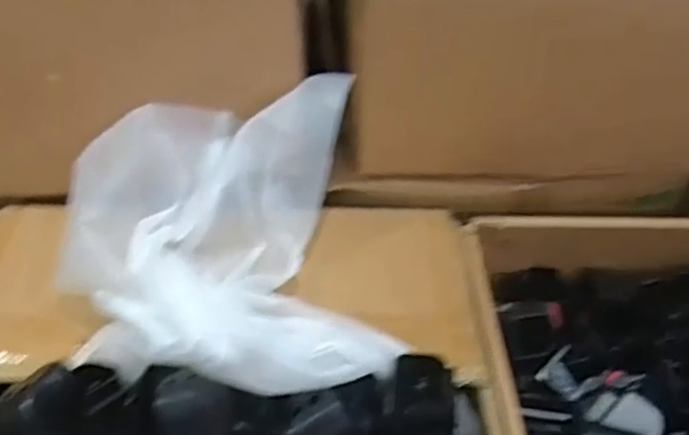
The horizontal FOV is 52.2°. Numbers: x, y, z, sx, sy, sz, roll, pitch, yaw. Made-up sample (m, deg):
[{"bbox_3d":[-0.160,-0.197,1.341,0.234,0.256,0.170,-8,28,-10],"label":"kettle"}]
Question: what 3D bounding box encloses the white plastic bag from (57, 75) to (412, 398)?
[{"bbox_3d":[-0.129,0.031,0.736,0.303,0.156,0.368,-5,45,-9],"label":"white plastic bag"}]

